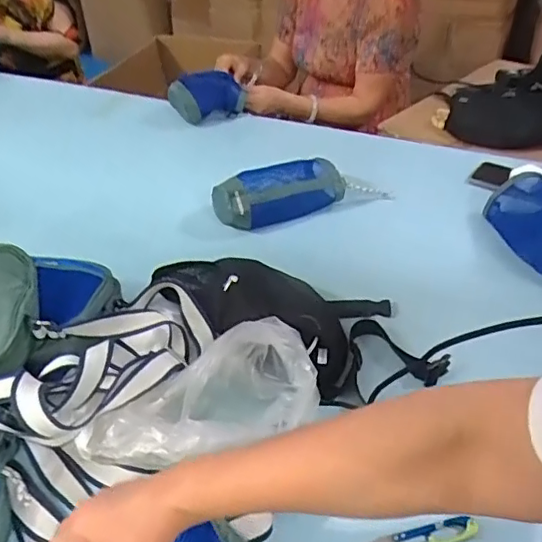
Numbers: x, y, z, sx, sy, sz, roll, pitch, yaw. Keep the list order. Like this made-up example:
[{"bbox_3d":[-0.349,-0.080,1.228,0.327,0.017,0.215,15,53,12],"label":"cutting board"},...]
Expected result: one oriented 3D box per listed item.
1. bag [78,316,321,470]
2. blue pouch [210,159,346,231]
[{"bbox_3d":[-0.078,0.130,0.581,0.248,0.094,0.151,-2,39,0],"label":"bag"},{"bbox_3d":[0.007,-0.130,0.954,0.220,0.094,0.094,-21,43,-21],"label":"blue pouch"}]

